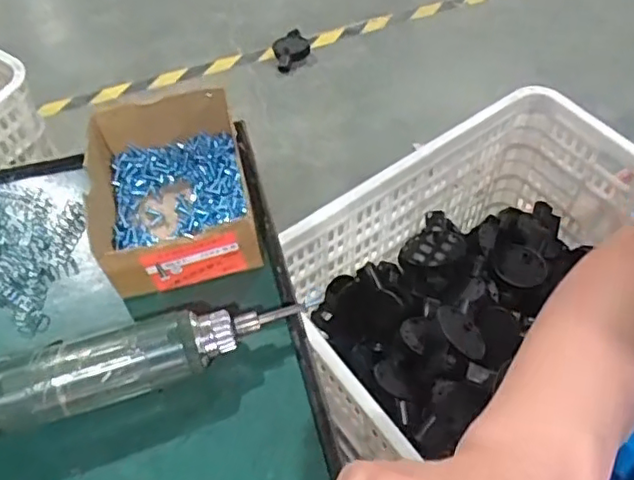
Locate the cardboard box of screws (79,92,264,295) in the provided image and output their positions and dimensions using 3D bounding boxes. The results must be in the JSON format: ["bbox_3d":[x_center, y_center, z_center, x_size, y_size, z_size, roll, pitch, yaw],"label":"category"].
[{"bbox_3d":[-0.107,-0.038,0.445,0.108,0.051,0.142,-12,56,-8],"label":"cardboard box of screws"}]

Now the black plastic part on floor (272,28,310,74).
[{"bbox_3d":[-0.076,-0.579,1.881,0.113,0.051,0.150,-10,56,-7],"label":"black plastic part on floor"}]

